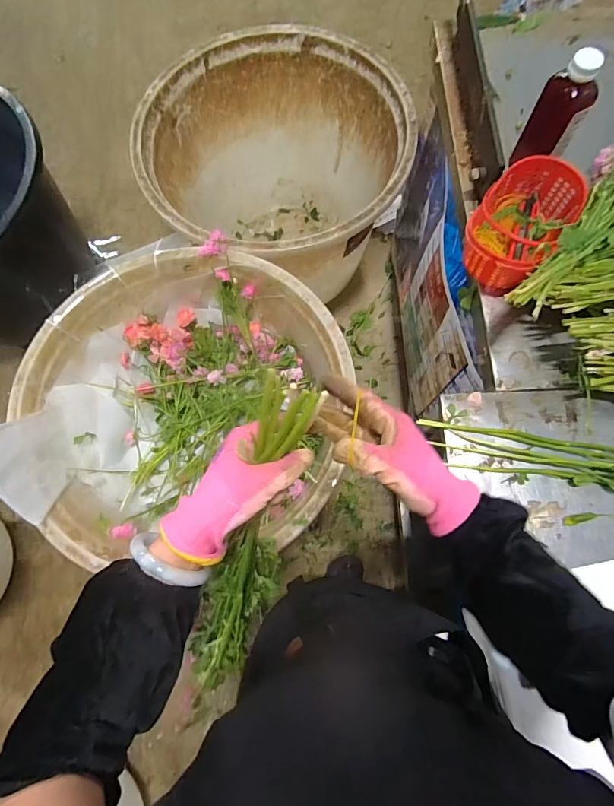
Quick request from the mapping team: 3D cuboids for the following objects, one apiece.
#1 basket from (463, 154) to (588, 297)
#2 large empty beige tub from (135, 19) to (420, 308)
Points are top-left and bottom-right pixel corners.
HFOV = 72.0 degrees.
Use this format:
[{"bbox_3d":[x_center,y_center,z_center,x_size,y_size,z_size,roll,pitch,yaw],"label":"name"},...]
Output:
[{"bbox_3d":[0.336,-0.284,0.678,0.128,0.081,0.201,34,78,11],"label":"basket"},{"bbox_3d":[-0.080,-0.643,1.345,0.691,0.567,0.723,-1,74,2],"label":"large empty beige tub"}]

